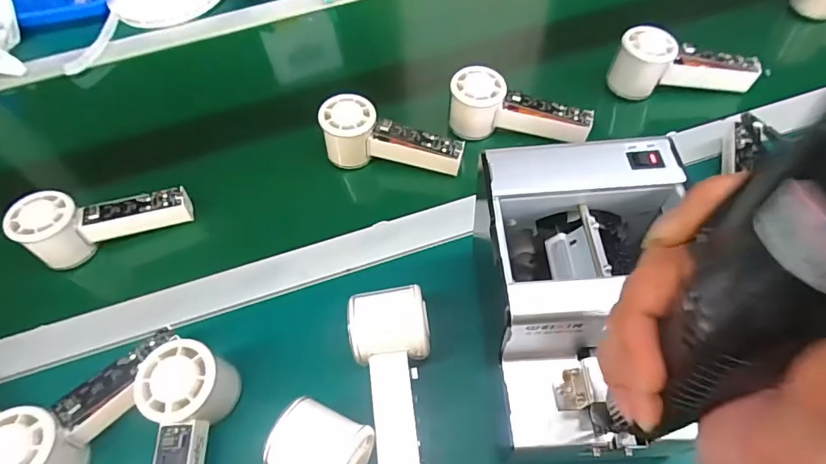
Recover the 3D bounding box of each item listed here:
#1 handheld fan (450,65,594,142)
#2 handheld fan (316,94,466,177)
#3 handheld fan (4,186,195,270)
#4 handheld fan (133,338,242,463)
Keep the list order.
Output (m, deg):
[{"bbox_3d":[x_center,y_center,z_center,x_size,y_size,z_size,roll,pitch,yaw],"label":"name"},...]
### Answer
[{"bbox_3d":[0.113,-0.131,0.510,0.148,0.061,0.053,8,58,10],"label":"handheld fan"},{"bbox_3d":[-0.019,-0.098,0.493,0.149,0.059,0.055,9,58,10],"label":"handheld fan"},{"bbox_3d":[-0.297,-0.019,0.464,0.140,0.066,0.045,-23,58,-10],"label":"handheld fan"},{"bbox_3d":[-0.163,0.157,0.342,0.054,0.054,0.147,-2,70,3],"label":"handheld fan"}]

